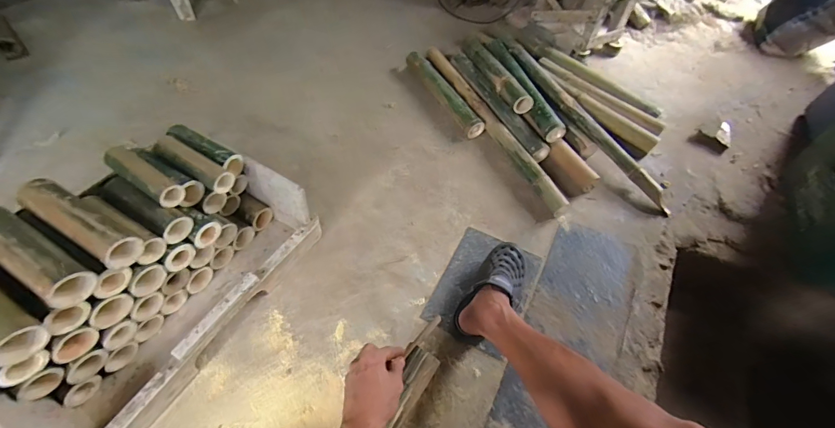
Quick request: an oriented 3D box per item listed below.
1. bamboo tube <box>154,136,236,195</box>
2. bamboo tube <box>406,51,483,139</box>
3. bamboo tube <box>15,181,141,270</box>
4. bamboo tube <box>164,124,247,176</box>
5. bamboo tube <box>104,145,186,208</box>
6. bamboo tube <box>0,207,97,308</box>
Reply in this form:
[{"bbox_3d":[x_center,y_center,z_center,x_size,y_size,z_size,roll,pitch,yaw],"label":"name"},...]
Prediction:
[{"bbox_3d":[-0.488,-0.110,0.814,0.191,0.056,0.056,24,56,12],"label":"bamboo tube"},{"bbox_3d":[0.086,-0.425,1.319,0.066,0.063,0.433,-24,60,-21],"label":"bamboo tube"},{"bbox_3d":[-0.598,0.013,0.662,0.227,0.068,0.062,23,56,19],"label":"bamboo tube"},{"bbox_3d":[-0.484,-0.148,0.865,0.186,0.057,0.061,29,57,15],"label":"bamboo tube"},{"bbox_3d":[-0.550,-0.079,0.752,0.175,0.046,0.054,28,58,22],"label":"bamboo tube"},{"bbox_3d":[-0.644,0.066,0.620,0.224,0.078,0.067,24,56,19],"label":"bamboo tube"}]

